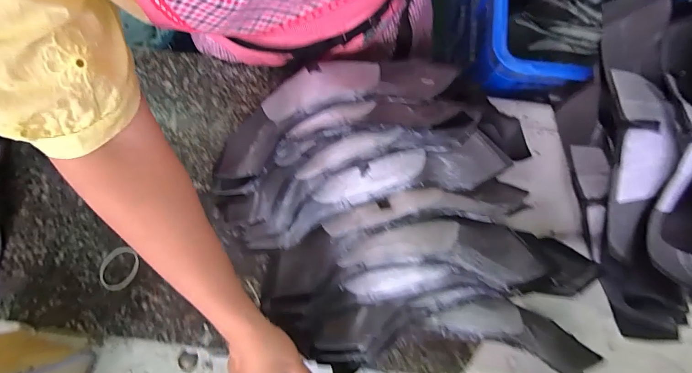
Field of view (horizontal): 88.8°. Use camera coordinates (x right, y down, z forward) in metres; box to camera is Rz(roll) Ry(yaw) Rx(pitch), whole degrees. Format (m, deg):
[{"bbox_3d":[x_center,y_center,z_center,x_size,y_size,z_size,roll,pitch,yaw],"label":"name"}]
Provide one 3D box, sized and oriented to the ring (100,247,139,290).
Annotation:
[{"bbox_3d":[-0.284,0.103,0.441,0.043,0.004,0.053,10,78,4],"label":"ring"}]

